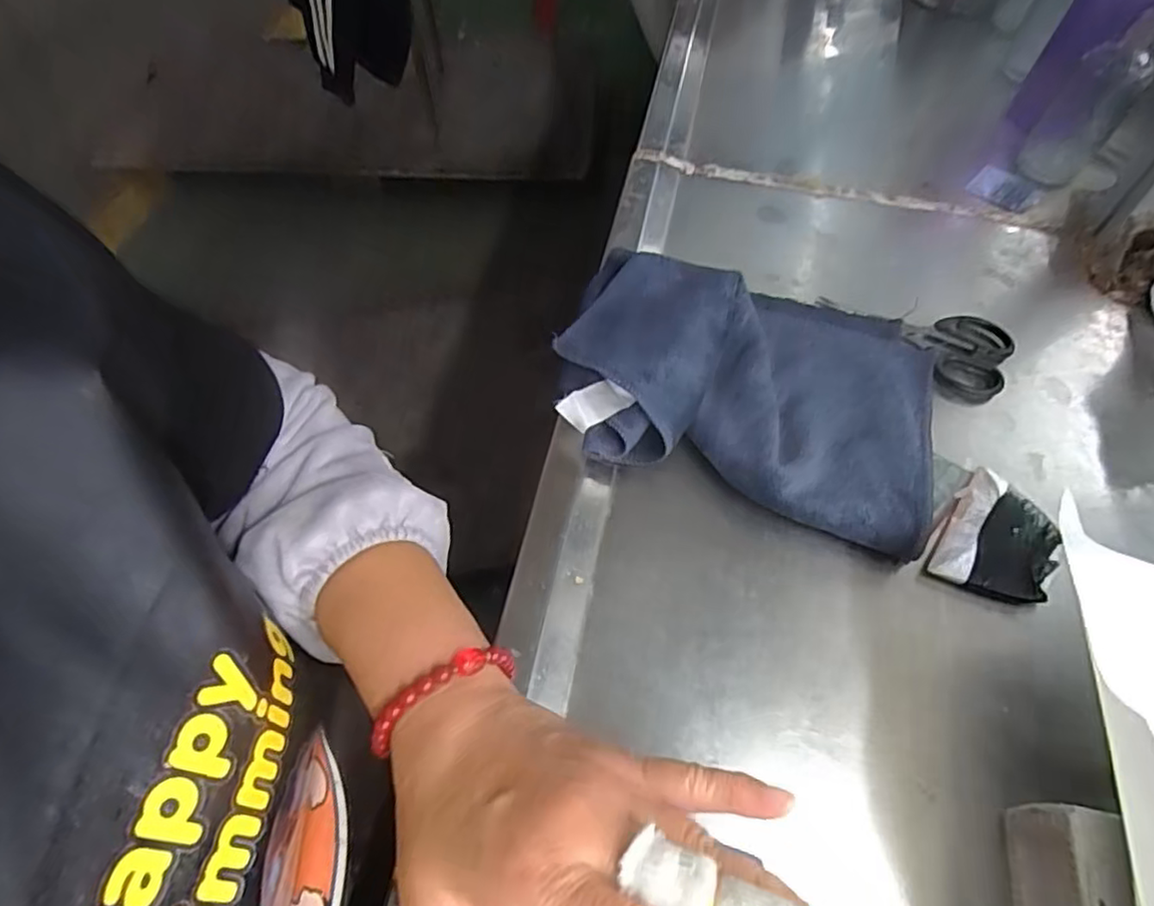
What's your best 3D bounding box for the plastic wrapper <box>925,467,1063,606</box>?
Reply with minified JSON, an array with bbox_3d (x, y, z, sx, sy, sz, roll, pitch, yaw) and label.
[{"bbox_3d":[0.249,0.049,0.377,0.059,0.007,0.085,28,64,18],"label":"plastic wrapper"}]

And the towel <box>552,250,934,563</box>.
[{"bbox_3d":[0.108,-0.058,0.414,0.240,0.046,0.182,18,61,13],"label":"towel"}]

